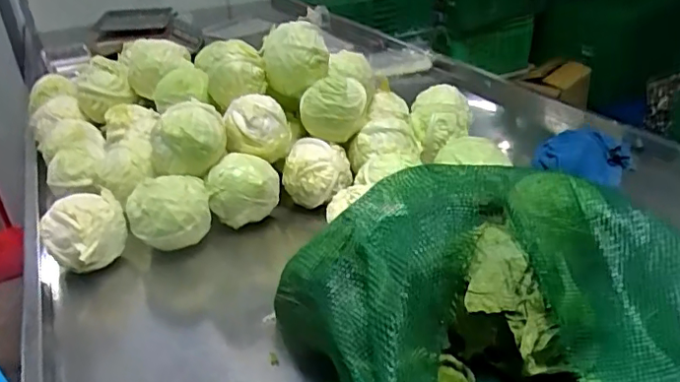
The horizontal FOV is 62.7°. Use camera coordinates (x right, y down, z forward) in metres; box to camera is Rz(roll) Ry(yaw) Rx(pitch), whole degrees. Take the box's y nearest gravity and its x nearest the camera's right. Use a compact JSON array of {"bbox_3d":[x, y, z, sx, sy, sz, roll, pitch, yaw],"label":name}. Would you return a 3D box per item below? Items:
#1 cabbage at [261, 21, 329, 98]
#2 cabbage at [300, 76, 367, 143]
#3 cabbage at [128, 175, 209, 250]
[{"bbox_3d":[-0.101,-0.297,1.252,0.140,0.144,0.132,-6,29,-5],"label":"cabbage"},{"bbox_3d":[-0.014,-0.161,1.112,0.129,0.105,0.121,-4,29,-2],"label":"cabbage"},{"bbox_3d":[-0.283,0.038,0.926,0.129,0.103,0.115,-9,30,-11],"label":"cabbage"}]

